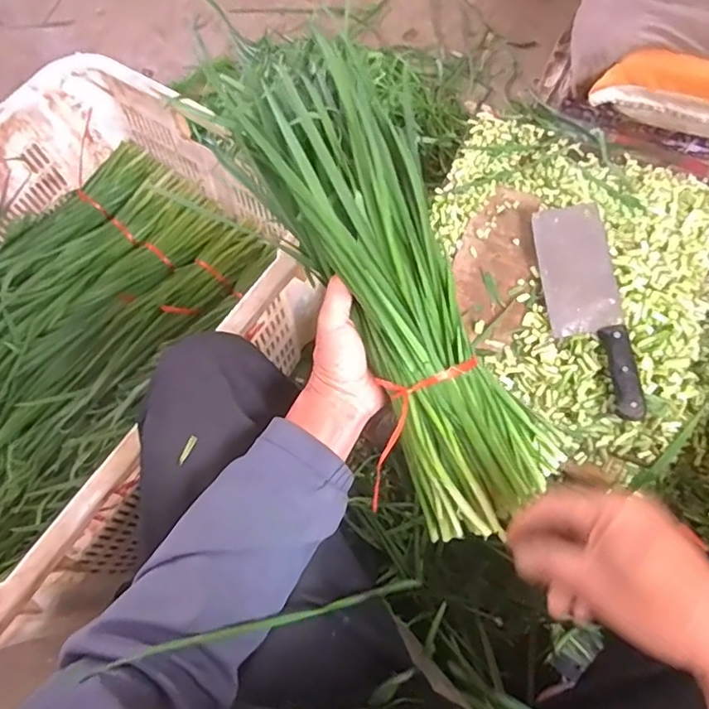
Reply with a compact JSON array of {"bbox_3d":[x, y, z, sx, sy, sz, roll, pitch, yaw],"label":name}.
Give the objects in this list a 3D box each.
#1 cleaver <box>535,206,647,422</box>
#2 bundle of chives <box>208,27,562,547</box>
[{"bbox_3d":[0.277,-0.058,0.692,0.080,0.021,0.281,-13,68,23],"label":"cleaver"},{"bbox_3d":[0.025,-0.074,0.488,0.147,0.072,0.459,-23,84,-7],"label":"bundle of chives"}]

